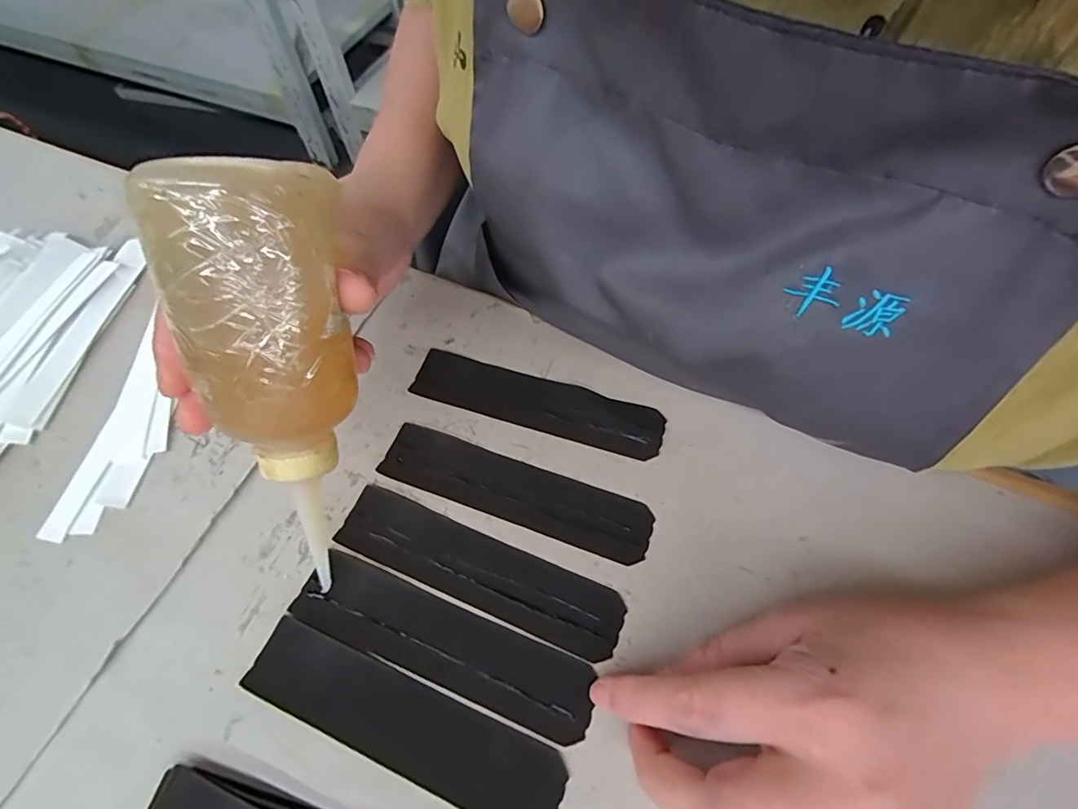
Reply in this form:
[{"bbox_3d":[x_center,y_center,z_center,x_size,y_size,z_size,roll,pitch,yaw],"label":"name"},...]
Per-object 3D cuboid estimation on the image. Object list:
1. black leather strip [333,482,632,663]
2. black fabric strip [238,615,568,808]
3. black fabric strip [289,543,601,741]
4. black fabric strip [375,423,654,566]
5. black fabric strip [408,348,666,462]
[{"bbox_3d":[-0.030,0.077,0.241,0.138,0.004,0.031,20,63,12],"label":"black leather strip"},{"bbox_3d":[-0.058,0.132,0.213,0.138,0.004,0.032,20,63,12],"label":"black fabric strip"},{"bbox_3d":[-0.044,0.105,0.228,0.137,0.004,0.032,19,63,11],"label":"black fabric strip"},{"bbox_3d":[-0.013,0.043,0.261,0.138,0.004,0.031,18,63,11],"label":"black fabric strip"},{"bbox_3d":[-0.002,-0.002,0.284,0.138,0.004,0.031,16,63,10],"label":"black fabric strip"}]

